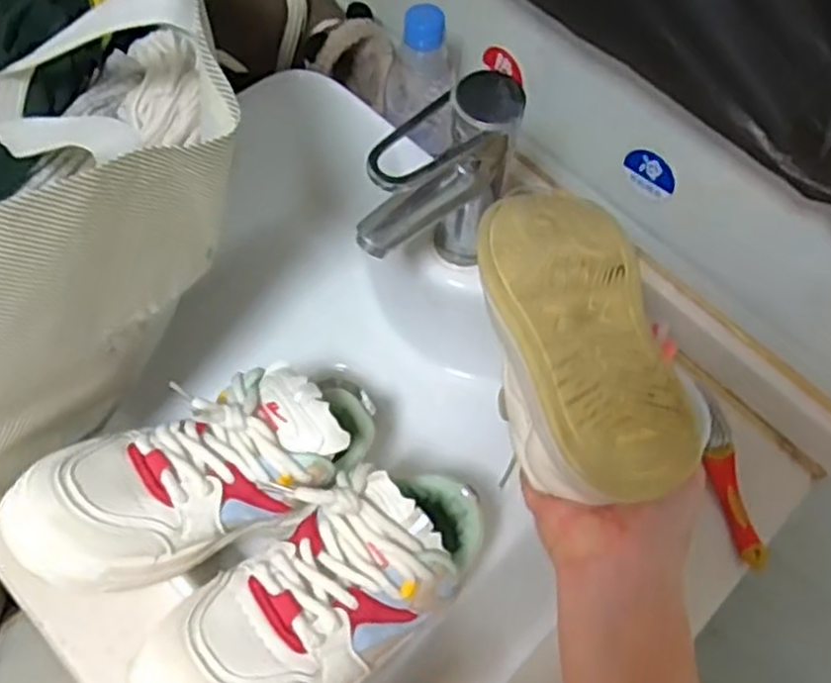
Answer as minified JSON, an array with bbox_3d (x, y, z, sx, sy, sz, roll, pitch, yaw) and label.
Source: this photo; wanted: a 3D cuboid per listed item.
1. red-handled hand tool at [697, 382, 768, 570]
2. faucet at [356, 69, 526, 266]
[{"bbox_3d":[0.274,0.118,0.662,0.029,0.017,0.155,-8,75,-8],"label":"red-handled hand tool"},{"bbox_3d":[0.011,-0.090,0.528,0.124,0.165,0.048,-36,69,-20],"label":"faucet"}]

